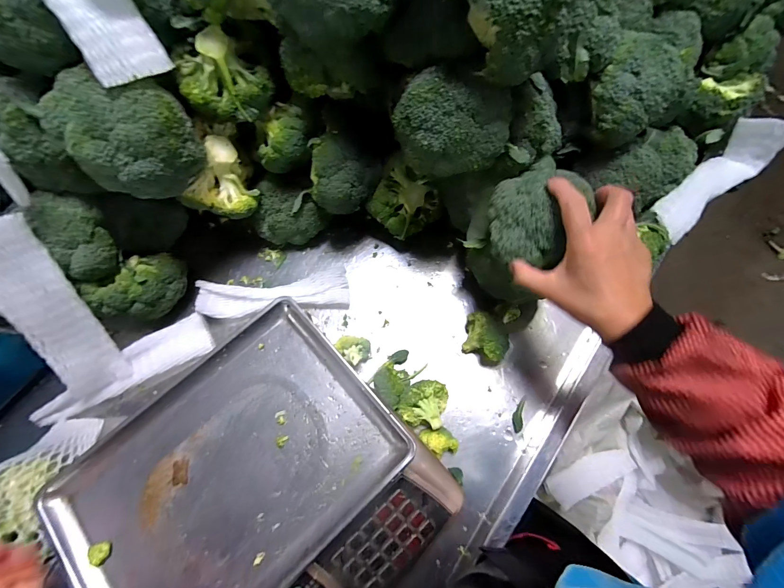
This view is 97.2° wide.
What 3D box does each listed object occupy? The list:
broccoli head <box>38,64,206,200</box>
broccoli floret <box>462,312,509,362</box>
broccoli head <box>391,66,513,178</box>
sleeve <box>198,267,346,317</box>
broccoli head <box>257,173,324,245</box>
[{"bbox_3d":[-0.290,-0.172,0.384,0.097,0.109,0.117,38,77,13],"label":"broccoli head"},{"bbox_3d":[0.135,0.065,0.504,0.062,0.062,0.055,25,74,9],"label":"broccoli floret"},{"bbox_3d":[0.059,-0.181,0.371,0.127,0.091,0.087,21,74,8],"label":"broccoli head"},{"bbox_3d":[-0.185,-0.001,0.547,0.228,0.034,0.069,-5,72,0],"label":"sleeve"},{"bbox_3d":[-0.166,-0.126,0.542,0.098,0.079,0.088,-34,74,-9],"label":"broccoli head"}]

